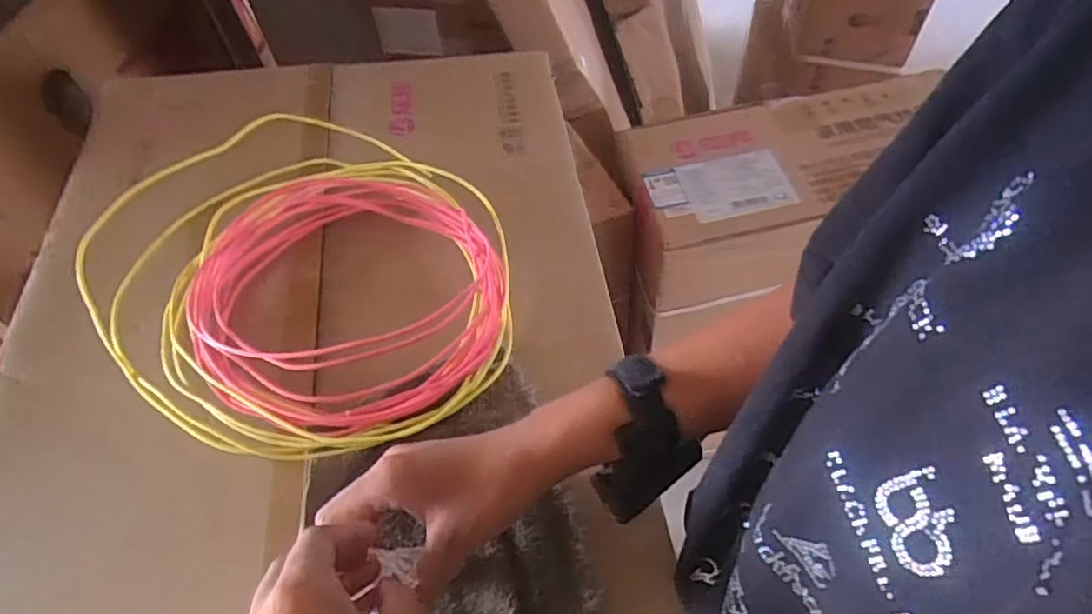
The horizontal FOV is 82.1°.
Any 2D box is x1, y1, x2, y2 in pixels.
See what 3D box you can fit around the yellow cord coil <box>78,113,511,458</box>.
[{"bbox_3d":[-0.187,-0.030,0.487,0.306,0.069,0.279,0,57,0],"label":"yellow cord coil"}]

